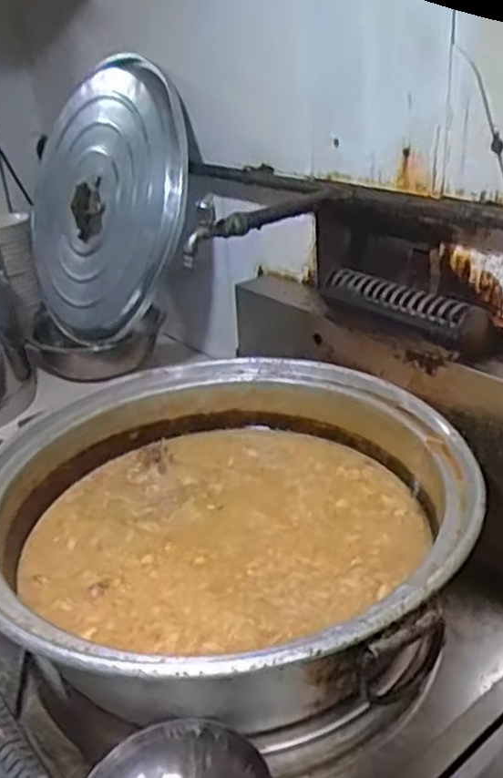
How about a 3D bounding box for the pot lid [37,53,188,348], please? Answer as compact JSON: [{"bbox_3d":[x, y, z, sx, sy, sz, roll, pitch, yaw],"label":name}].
[{"bbox_3d":[-0.347,-0.423,1.667,0.063,0.591,0.542,5,49,-50],"label":"pot lid"}]

